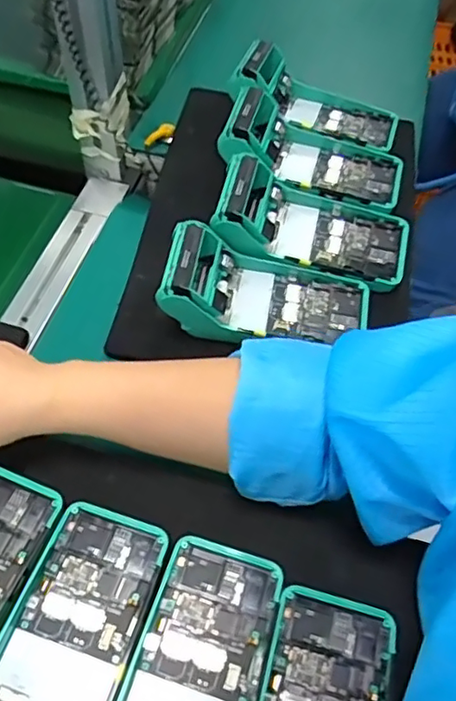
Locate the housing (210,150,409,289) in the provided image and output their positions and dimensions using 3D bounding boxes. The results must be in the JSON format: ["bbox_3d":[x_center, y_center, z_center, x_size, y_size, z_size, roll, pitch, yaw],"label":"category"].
[{"bbox_3d":[0.075,-0.111,0.523,0.178,0.058,0.086,16,55,-11],"label":"housing"}]

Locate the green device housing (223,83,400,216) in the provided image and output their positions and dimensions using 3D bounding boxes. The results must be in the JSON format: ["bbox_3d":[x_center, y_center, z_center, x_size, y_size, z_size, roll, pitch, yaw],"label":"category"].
[{"bbox_3d":[0.081,-0.187,0.565,0.176,0.052,0.083,20,55,-10],"label":"green device housing"}]

